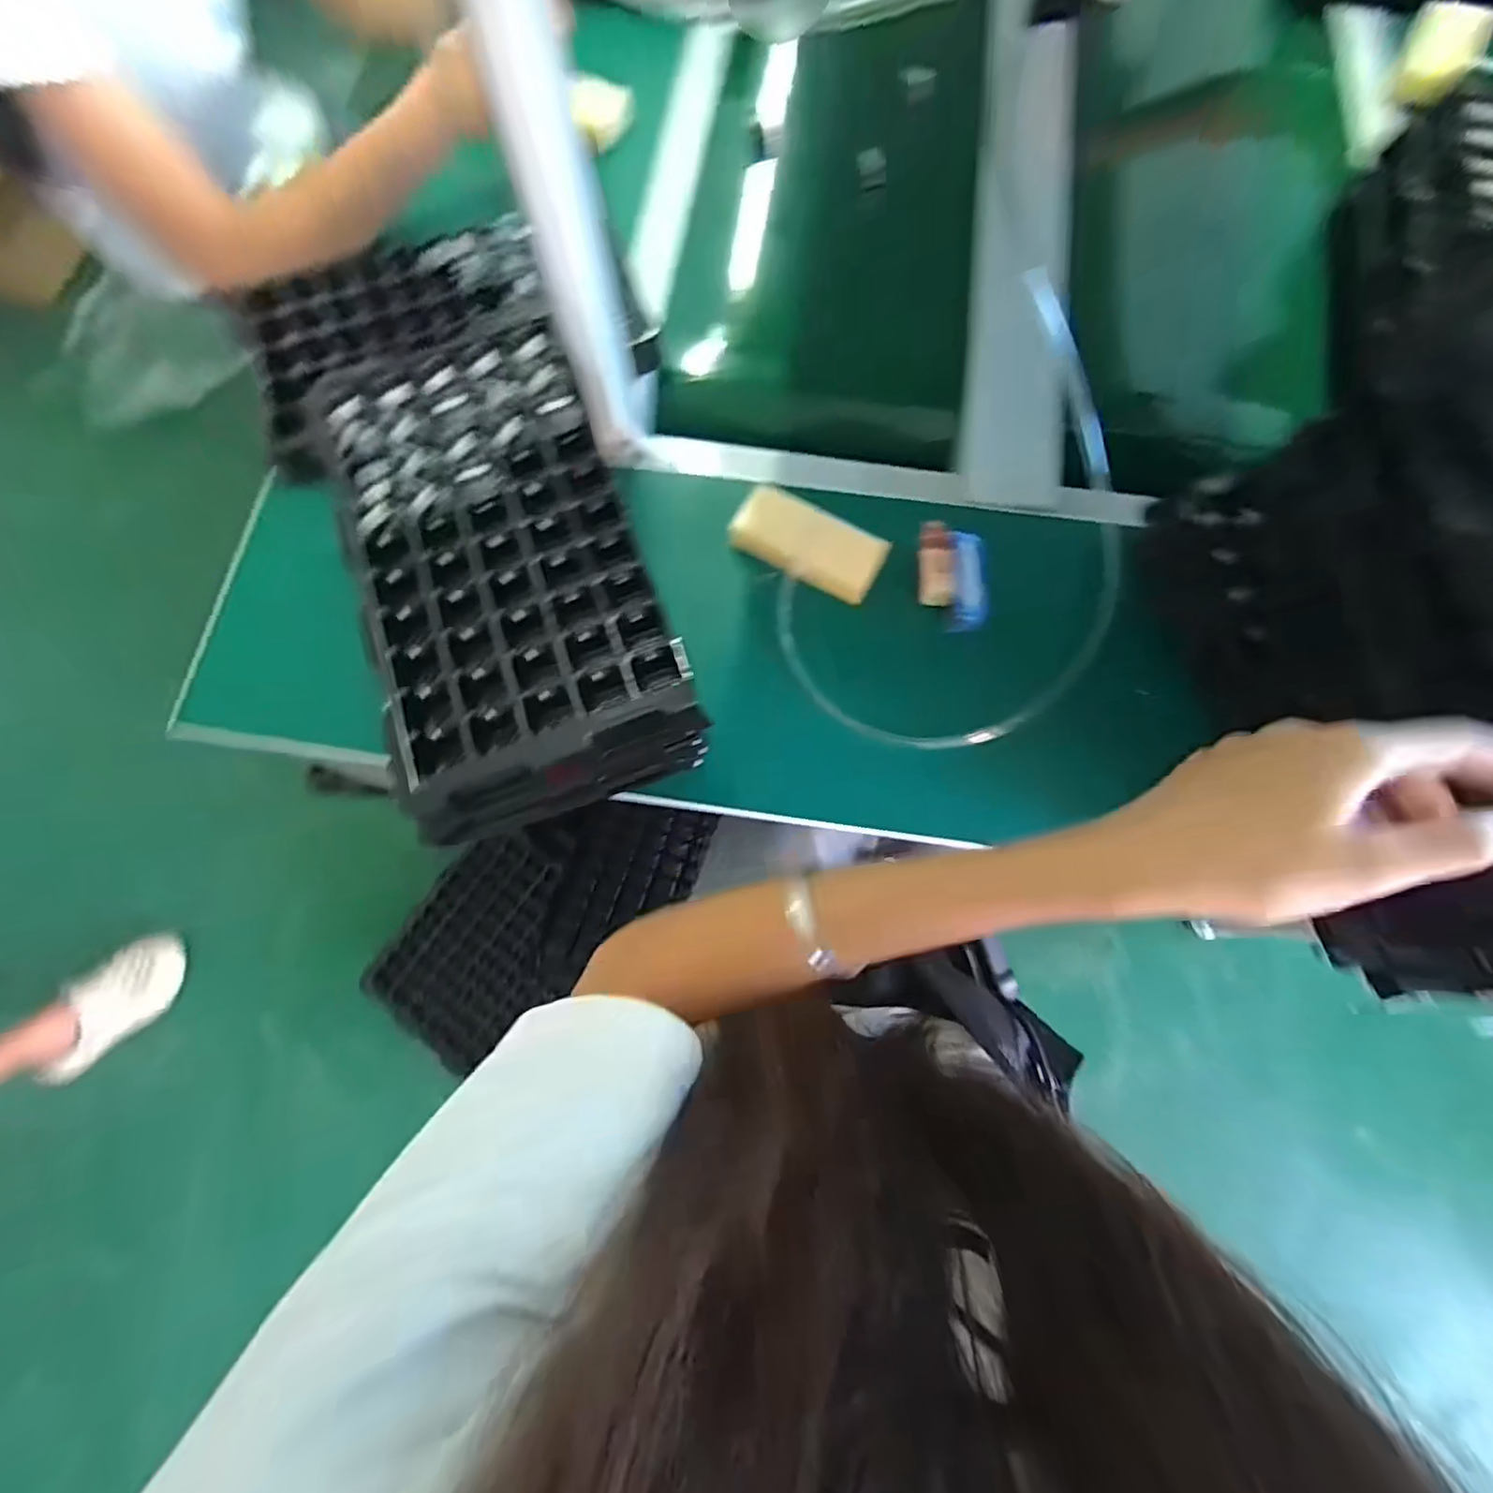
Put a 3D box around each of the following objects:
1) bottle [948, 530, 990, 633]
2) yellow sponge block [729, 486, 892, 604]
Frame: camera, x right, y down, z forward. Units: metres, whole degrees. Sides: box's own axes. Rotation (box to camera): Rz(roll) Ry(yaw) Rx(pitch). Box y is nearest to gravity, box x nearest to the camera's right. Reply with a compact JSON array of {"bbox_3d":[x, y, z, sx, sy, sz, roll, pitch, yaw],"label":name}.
[{"bbox_3d":[0.186,-0.136,0.531,0.031,0.026,0.086,4,75,3],"label":"bottle"},{"bbox_3d":[0.052,-0.166,0.521,0.124,0.029,0.051,22,76,-6],"label":"yellow sponge block"}]

